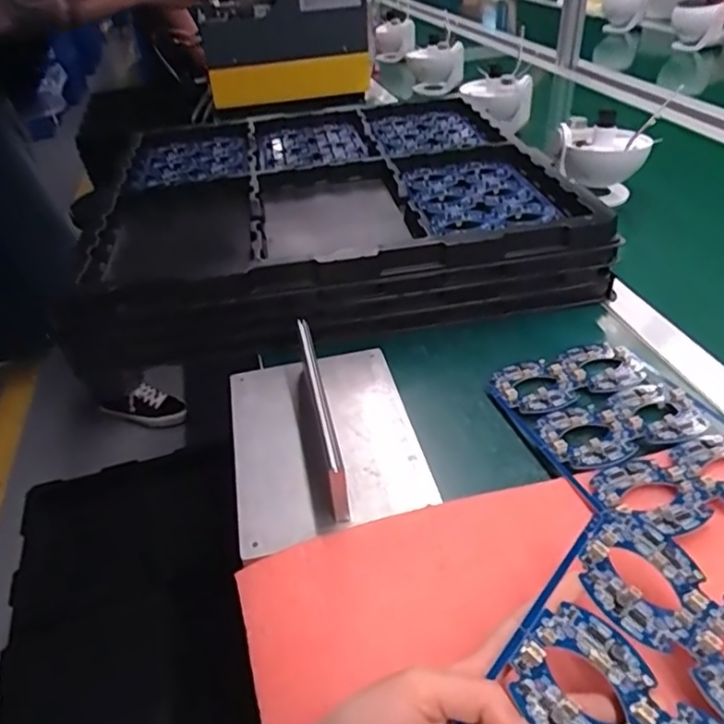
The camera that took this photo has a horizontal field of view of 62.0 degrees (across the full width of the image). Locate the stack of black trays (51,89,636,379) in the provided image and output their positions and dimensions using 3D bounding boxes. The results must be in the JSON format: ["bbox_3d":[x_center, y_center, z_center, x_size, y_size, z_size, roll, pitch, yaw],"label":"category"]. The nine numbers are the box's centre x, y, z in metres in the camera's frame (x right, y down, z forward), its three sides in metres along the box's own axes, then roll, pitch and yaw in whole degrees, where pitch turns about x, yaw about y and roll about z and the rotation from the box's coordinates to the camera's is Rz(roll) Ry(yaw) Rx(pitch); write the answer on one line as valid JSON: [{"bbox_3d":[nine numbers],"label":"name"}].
[{"bbox_3d":[-0.058,-0.192,0.754,0.526,0.099,0.496,-10,36,-8],"label":"stack of black trays"}]

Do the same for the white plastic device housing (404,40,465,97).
[{"bbox_3d":[0.159,-0.633,1.306,0.120,0.095,0.101,-1,36,5],"label":"white plastic device housing"}]

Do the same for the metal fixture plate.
[{"bbox_3d":[-0.032,0.042,0.472,0.145,0.055,0.208,-10,36,-8],"label":"metal fixture plate"}]

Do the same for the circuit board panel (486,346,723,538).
[{"bbox_3d":[0.199,0.047,0.460,0.132,0.012,0.194,-14,37,-13],"label":"circuit board panel"}]

